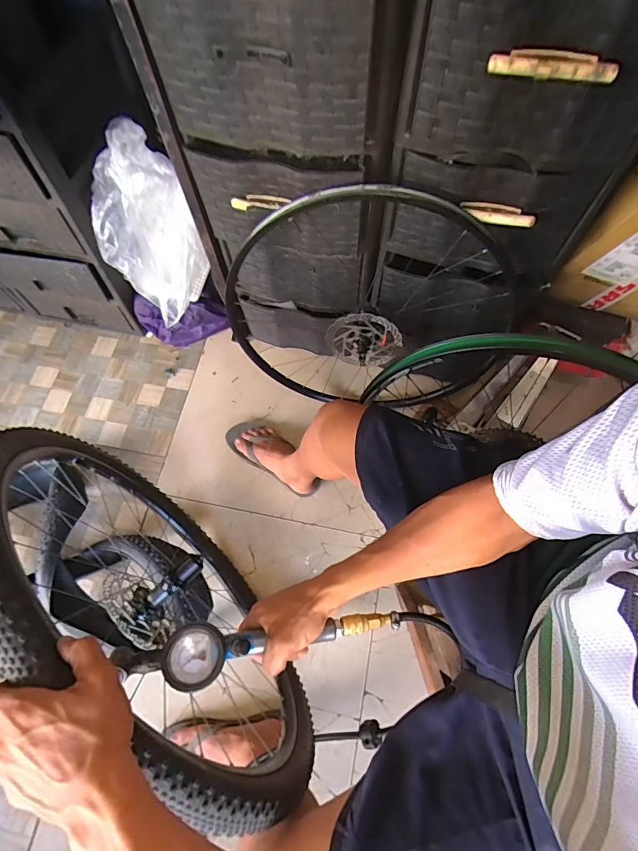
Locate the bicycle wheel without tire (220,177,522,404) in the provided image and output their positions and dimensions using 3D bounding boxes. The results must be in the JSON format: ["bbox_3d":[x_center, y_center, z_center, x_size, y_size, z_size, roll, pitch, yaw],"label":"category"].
[{"bbox_3d":[0.096,-0.220,0.899,0.615,0.588,0.115,3,68,2],"label":"bicycle wheel without tire"}]

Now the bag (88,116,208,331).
[{"bbox_3d":[-0.388,-0.429,0.915,0.189,0.346,0.202,-41,73,-14],"label":"bag"}]

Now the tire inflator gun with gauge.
[{"bbox_3d":[-0.034,0.245,0.475,0.268,0.047,0.057,4,66,-24],"label":"tire inflator gun with gauge"}]

